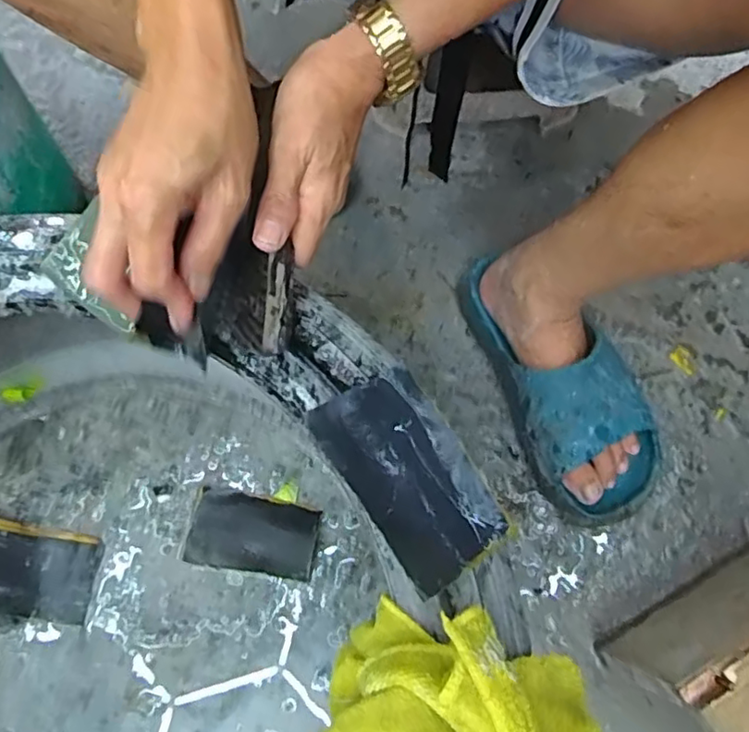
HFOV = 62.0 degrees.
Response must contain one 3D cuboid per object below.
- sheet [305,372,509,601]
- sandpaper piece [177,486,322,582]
[{"bbox_3d":[0.019,0.057,0.337,0.065,0.009,0.113,-28,70,-23],"label":"sheet"},{"bbox_3d":[-0.111,0.150,0.559,0.117,0.019,0.066,8,74,3],"label":"sandpaper piece"}]

